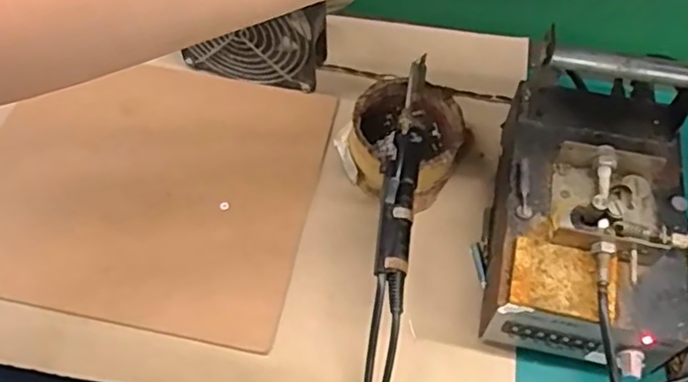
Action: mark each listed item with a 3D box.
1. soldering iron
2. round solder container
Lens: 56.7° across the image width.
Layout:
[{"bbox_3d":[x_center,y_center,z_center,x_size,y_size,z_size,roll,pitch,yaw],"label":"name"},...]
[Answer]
[{"bbox_3d":[0.042,-0.017,0.442,0.023,0.021,0.201,9,59,5],"label":"soldering iron"},{"bbox_3d":[0.047,-0.044,0.484,0.092,0.058,0.090,0,60,0],"label":"round solder container"}]

